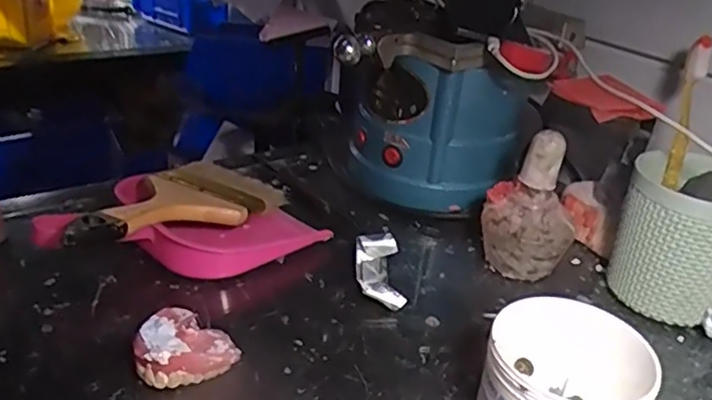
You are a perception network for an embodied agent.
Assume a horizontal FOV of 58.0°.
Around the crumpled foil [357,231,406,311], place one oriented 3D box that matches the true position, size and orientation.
[{"bbox_3d":[0.018,0.056,0.496,0.034,0.028,0.071,3,28,-5],"label":"crumpled foil"}]

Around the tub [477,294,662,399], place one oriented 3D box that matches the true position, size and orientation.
[{"bbox_3d":[0.120,0.110,0.372,0.085,0.068,0.083,4,28,-2],"label":"tub"}]

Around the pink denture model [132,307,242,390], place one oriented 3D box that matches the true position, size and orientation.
[{"bbox_3d":[-0.111,0.093,0.404,0.058,0.028,0.053,24,33,30],"label":"pink denture model"}]

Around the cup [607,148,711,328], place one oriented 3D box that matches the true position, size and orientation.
[{"bbox_3d":[0.250,0.033,0.497,0.090,0.111,0.086,4,28,-2],"label":"cup"}]

